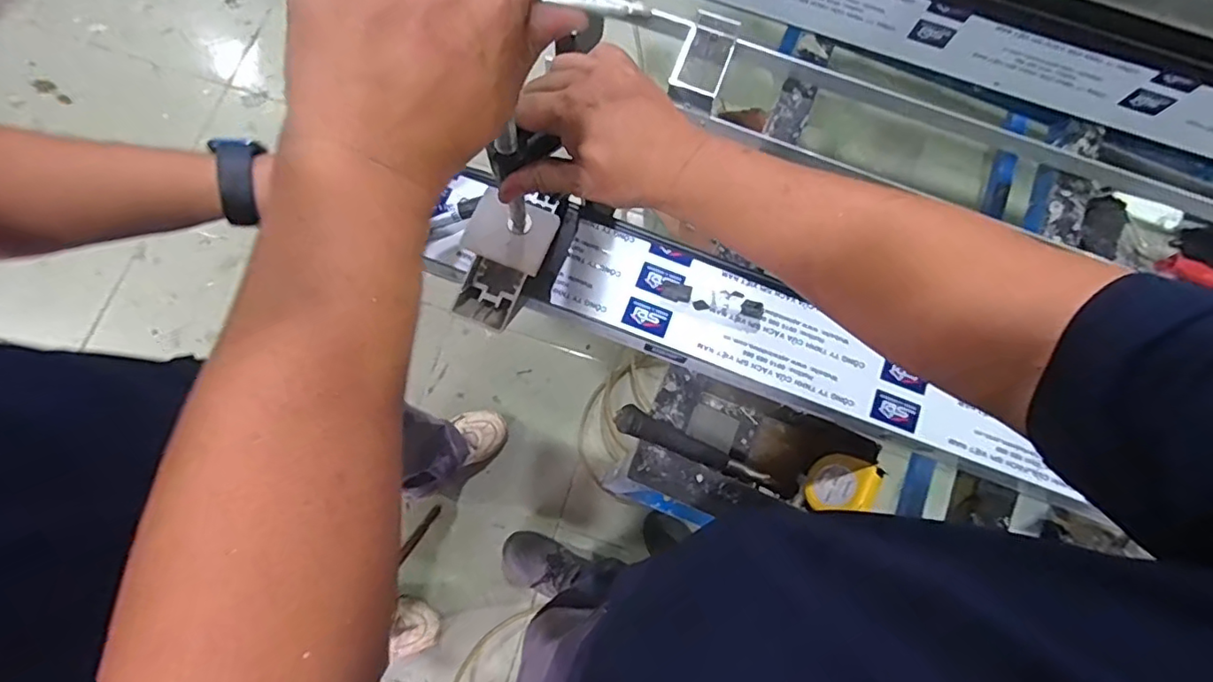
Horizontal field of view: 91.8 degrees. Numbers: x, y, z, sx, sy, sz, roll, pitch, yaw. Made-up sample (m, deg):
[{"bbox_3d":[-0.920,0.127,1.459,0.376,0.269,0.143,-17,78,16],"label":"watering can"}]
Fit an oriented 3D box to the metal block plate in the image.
[{"bbox_3d":[-0.086,-0.101,0.539,0.073,0.007,0.062,25,81,-12],"label":"metal block plate"}]

